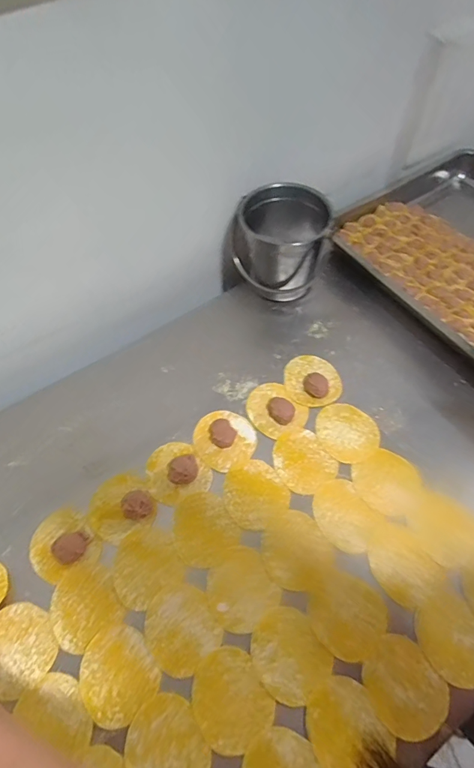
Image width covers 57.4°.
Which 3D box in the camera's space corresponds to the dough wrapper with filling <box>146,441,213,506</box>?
[{"bbox_3d":[-0.079,0.108,0.558,0.077,0.022,0.078,-1,58,1],"label":"dough wrapper with filling"}]

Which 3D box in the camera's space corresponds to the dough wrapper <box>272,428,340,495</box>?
[{"bbox_3d":[0.085,0.099,0.565,0.073,0.004,0.082,-30,62,-16],"label":"dough wrapper"}]

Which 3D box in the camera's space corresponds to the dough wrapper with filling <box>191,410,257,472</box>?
[{"bbox_3d":[-0.018,0.070,0.579,0.079,0.016,0.082,-1,58,1],"label":"dough wrapper with filling"}]

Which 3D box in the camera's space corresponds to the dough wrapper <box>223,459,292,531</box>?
[{"bbox_3d":[0.022,0.138,0.545,0.076,0.004,0.081,-1,58,1],"label":"dough wrapper"}]

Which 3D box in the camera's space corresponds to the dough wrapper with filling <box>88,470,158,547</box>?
[{"bbox_3d":[-0.146,0.147,0.533,0.077,0.025,0.076,-1,58,1],"label":"dough wrapper with filling"}]

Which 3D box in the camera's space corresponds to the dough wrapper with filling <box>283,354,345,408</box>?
[{"bbox_3d":[0.109,-0.009,0.623,0.079,0.017,0.086,-1,58,1],"label":"dough wrapper with filling"}]

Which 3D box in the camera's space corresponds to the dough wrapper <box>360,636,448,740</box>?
[{"bbox_3d":[0.169,0.305,0.437,0.072,0.004,0.083,-29,62,-15],"label":"dough wrapper"}]

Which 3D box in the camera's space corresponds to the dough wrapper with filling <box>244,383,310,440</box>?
[{"bbox_3d":[0.052,0.031,0.597,0.071,0.022,0.082,-36,64,-19],"label":"dough wrapper with filling"}]

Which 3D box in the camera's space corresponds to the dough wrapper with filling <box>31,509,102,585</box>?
[{"bbox_3d":[-0.210,0.189,0.515,0.074,0.016,0.081,-1,58,1],"label":"dough wrapper with filling"}]

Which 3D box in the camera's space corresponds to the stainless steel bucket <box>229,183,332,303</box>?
[{"bbox_3d":[0.065,-0.214,0.676,0.136,0.146,0.105,-3,58,-1],"label":"stainless steel bucket"}]

